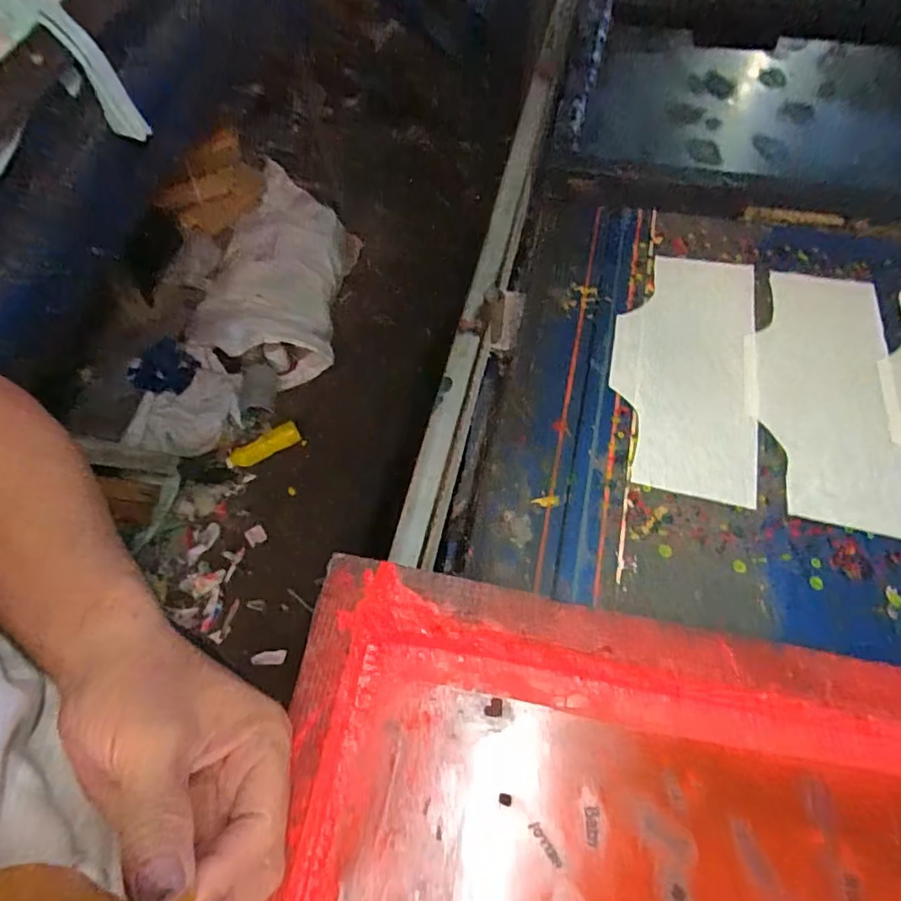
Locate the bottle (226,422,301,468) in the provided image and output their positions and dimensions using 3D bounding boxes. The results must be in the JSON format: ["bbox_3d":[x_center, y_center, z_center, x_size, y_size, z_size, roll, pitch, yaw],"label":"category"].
[{"bbox_3d":[-0.525,-0.007,1.531,0.209,0.049,0.061,-33,66,-13],"label":"bottle"}]

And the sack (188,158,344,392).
[{"bbox_3d":[-0.532,-0.554,1.719,0.374,0.295,0.662,2,63,4],"label":"sack"}]

